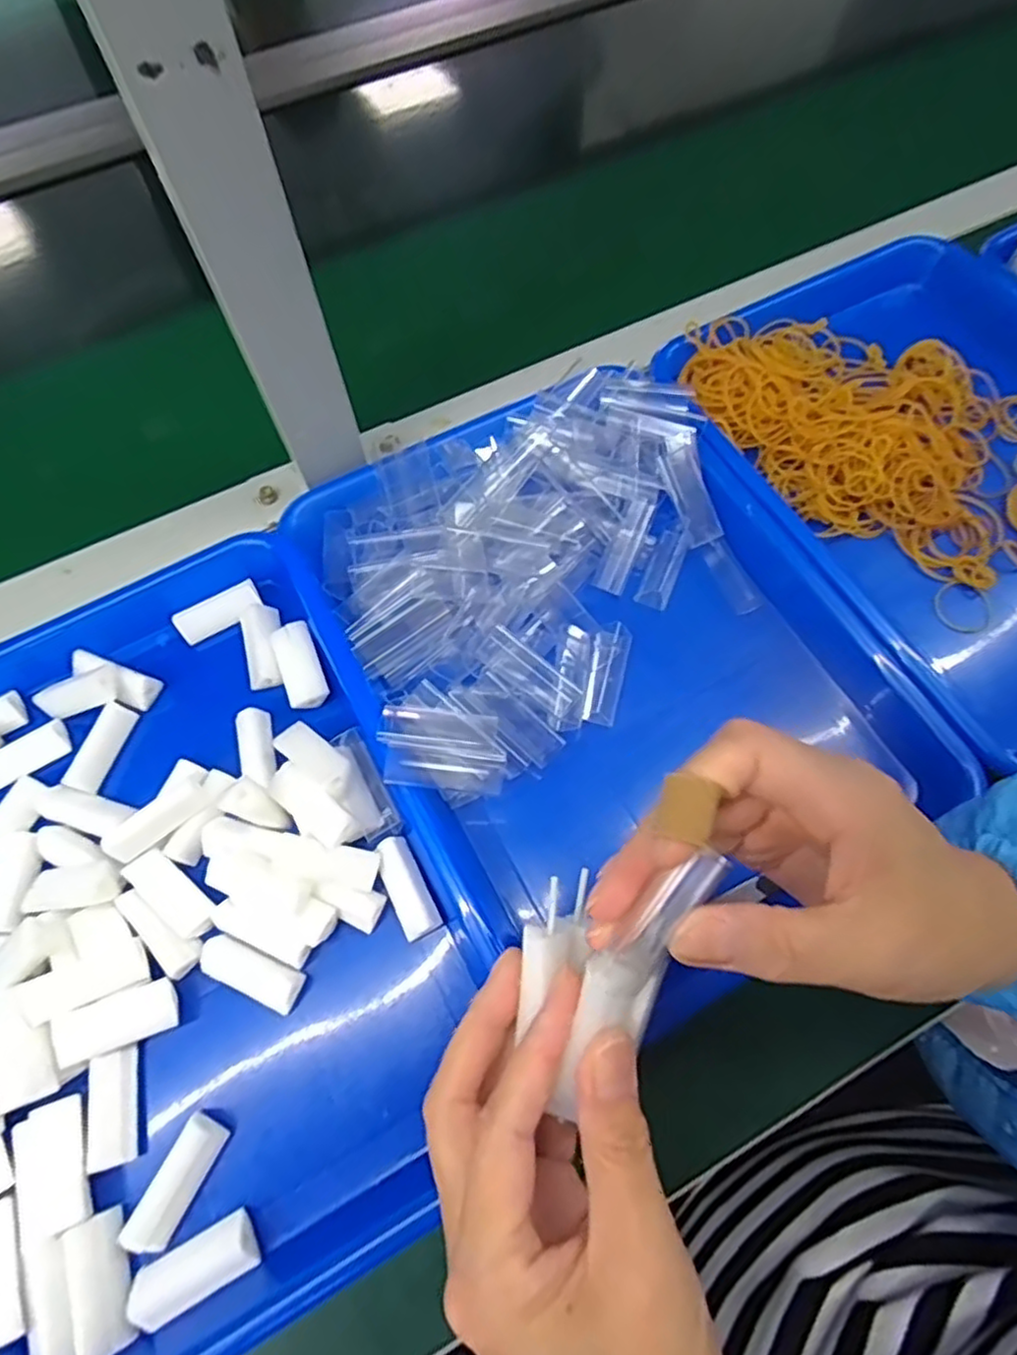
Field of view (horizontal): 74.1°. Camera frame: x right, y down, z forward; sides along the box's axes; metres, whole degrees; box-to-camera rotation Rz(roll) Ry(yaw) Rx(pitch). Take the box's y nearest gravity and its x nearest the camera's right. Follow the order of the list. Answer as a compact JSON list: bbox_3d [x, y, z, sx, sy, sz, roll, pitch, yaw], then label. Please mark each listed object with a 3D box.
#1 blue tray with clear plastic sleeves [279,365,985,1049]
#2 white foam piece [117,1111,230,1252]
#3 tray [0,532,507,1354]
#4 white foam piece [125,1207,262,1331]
[{"bbox_3d":[0.048,-0.013,0.367,0.248,0.063,0.305,-26,69,-10],"label":"blue tray with clear plastic sleeves"},{"bbox_3d":[-0.135,0.207,0.277,0.017,0.016,0.046,23,69,10],"label":"white foam piece"},{"bbox_3d":[-0.158,0.100,0.309,0.243,0.033,0.335,-28,69,-11],"label":"tray"},{"bbox_3d":[-0.123,0.233,0.265,0.047,0.015,0.020,-27,69,-10],"label":"white foam piece"}]

